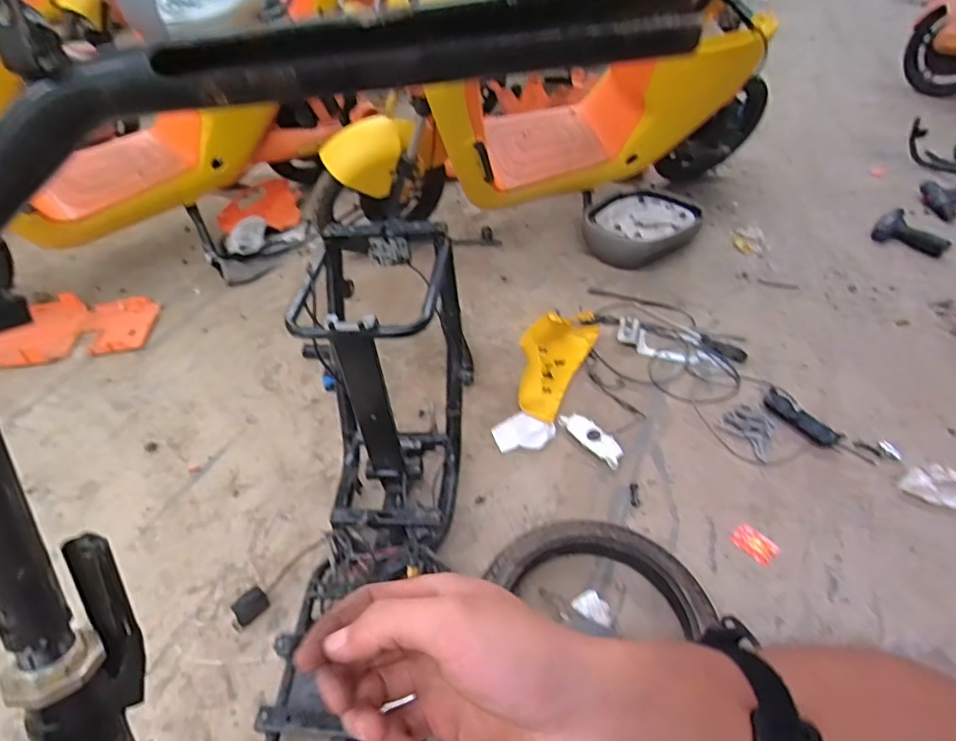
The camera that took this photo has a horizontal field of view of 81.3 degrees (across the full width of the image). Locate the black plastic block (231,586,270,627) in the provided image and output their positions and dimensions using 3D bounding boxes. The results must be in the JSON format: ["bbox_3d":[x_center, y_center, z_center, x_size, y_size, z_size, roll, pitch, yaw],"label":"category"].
[{"bbox_3d":[-0.357,0.372,0.878,0.051,0.041,0.032,-34,53,-30],"label":"black plastic block"}]

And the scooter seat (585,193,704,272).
[{"bbox_3d":[0.483,-0.431,1.651,0.277,0.111,0.360,34,54,30],"label":"scooter seat"}]

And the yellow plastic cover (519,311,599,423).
[{"bbox_3d":[0.169,-0.042,1.236,0.117,0.133,0.325,19,47,19],"label":"yellow plastic cover"}]

